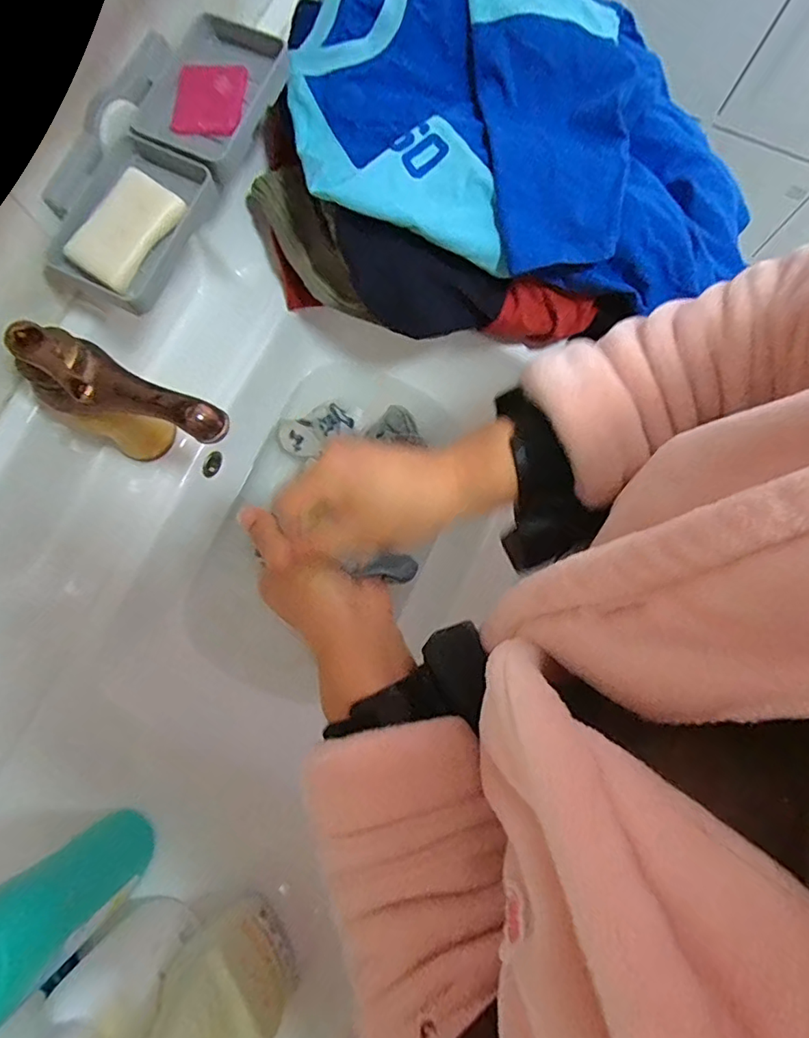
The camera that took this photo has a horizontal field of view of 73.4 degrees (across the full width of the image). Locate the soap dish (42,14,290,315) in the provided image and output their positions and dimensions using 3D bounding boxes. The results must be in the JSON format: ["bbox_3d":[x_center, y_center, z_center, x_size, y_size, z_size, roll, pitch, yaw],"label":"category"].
[{"bbox_3d":[-0.196,-0.303,0.443,0.099,0.035,0.265,27,81,5],"label":"soap dish"}]

